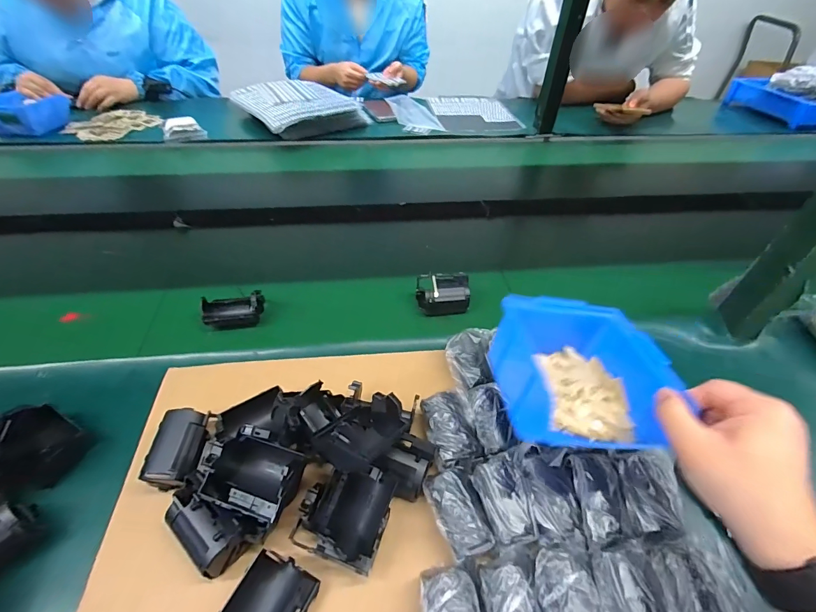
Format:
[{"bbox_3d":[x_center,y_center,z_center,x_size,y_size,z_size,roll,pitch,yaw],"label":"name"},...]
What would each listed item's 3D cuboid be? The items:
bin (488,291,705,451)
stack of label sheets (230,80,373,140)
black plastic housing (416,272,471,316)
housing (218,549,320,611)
[{"bbox_3d":[0.147,0.052,0.338,0.134,0.071,0.122,0,46,-3],"label":"bin"},{"bbox_3d":[-0.298,-0.542,1.043,0.271,0.059,0.317,-28,53,-27],"label":"stack of label sheets"},{"bbox_3d":[0.048,-0.016,0.529,0.071,0.042,0.041,-4,46,-7],"label":"black plastic housing"},{"bbox_3d":[-0.107,0.229,0.286,0.051,0.041,0.070,20,48,16],"label":"housing"}]

